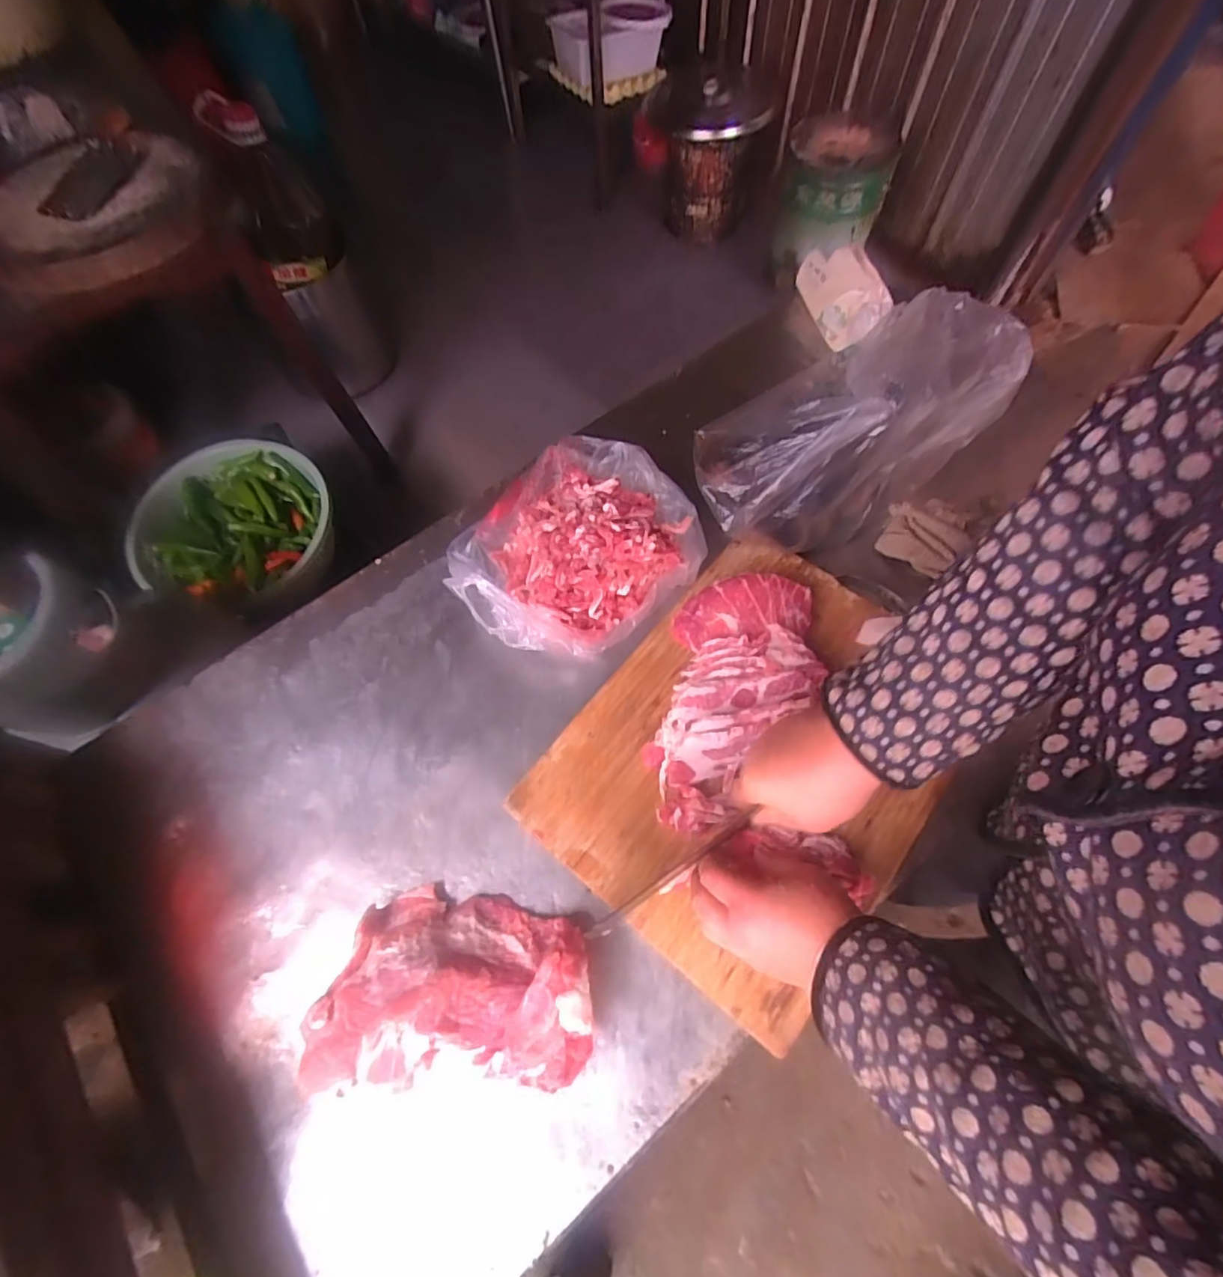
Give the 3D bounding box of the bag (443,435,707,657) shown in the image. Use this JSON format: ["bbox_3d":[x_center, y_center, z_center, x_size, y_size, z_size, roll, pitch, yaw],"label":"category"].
[{"bbox_3d":[-0.039,-0.105,0.621,0.270,0.086,0.242,-40,69,-15],"label":"bag"}]

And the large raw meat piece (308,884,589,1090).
[{"bbox_3d":[-0.120,0.278,0.457,0.207,0.074,0.130,1,65,3],"label":"large raw meat piece"}]

